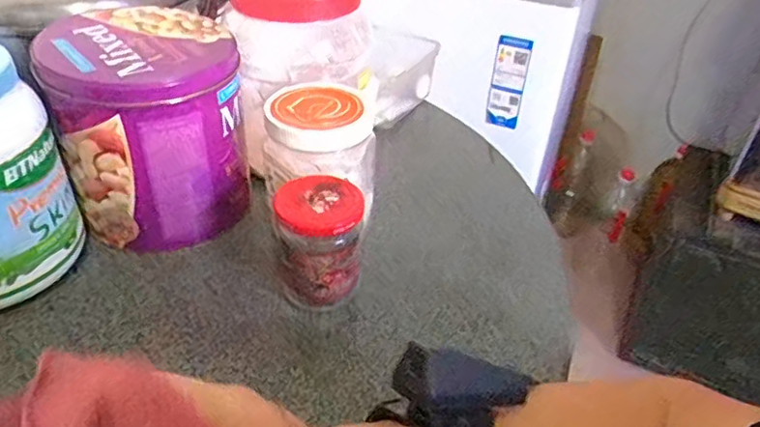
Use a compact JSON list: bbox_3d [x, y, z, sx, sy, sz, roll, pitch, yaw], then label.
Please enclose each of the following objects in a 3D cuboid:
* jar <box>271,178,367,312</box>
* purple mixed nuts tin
[{"bbox_3d":[-0.046,0.027,0.464,0.062,0.094,0.057,2,37,-1],"label":"jar"},{"bbox_3d":[-0.192,-0.074,0.516,0.139,0.159,0.131,-10,39,-16],"label":"purple mixed nuts tin"}]

